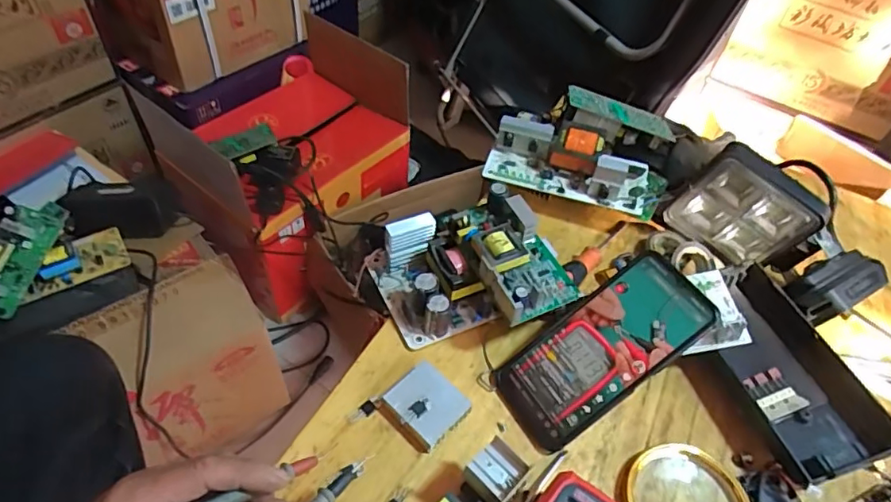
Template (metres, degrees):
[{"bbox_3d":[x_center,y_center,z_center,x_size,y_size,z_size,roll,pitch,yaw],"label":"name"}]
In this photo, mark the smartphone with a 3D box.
[{"bbox_3d":[0.122,0.077,0.432,0.169,0.010,0.076,-39,56,4],"label":"smartphone"}]

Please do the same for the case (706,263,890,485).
[{"bbox_3d":[0.281,0.096,0.458,0.091,0.038,0.176,-11,52,-15],"label":"case"}]

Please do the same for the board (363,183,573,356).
[{"bbox_3d":[0.020,0.017,0.483,0.140,0.076,0.141,-18,54,-20],"label":"board"}]

